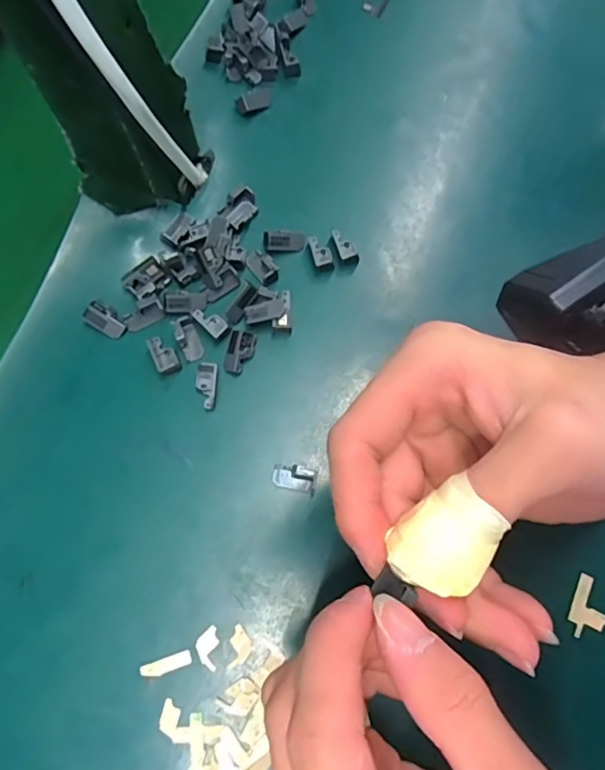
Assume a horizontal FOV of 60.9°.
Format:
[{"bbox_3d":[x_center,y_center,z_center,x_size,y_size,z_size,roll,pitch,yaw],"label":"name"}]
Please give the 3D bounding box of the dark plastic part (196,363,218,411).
[{"bbox_3d":[-0.049,0.001,0.262,0.010,0.007,0.023,0,71,-2],"label":"dark plastic part"}]

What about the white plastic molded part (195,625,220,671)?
[{"bbox_3d":[-0.042,0.115,0.226,0.010,0.004,0.017,7,71,0],"label":"white plastic molded part"}]

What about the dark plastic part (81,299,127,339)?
[{"bbox_3d":[-0.104,-0.036,0.271,0.022,0.009,0.014,29,73,8],"label":"dark plastic part"}]

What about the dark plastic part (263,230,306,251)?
[{"bbox_3d":[-0.010,-0.081,0.289,0.023,0.007,0.011,-1,71,-3],"label":"dark plastic part"}]

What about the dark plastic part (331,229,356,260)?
[{"bbox_3d":[0.023,-0.079,0.289,0.009,0.004,0.021,-15,73,-7],"label":"dark plastic part"}]

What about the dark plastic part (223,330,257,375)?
[{"bbox_3d":[-0.033,-0.017,0.268,0.013,0.007,0.023,18,72,4],"label":"dark plastic part"}]

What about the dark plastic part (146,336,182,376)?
[{"bbox_3d":[-0.072,-0.016,0.268,0.011,0.006,0.023,-27,74,-10],"label":"dark plastic part"}]

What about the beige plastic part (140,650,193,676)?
[{"bbox_3d":[-0.059,0.121,0.223,0.022,0.004,0.006,-16,73,-7],"label":"beige plastic part"}]

